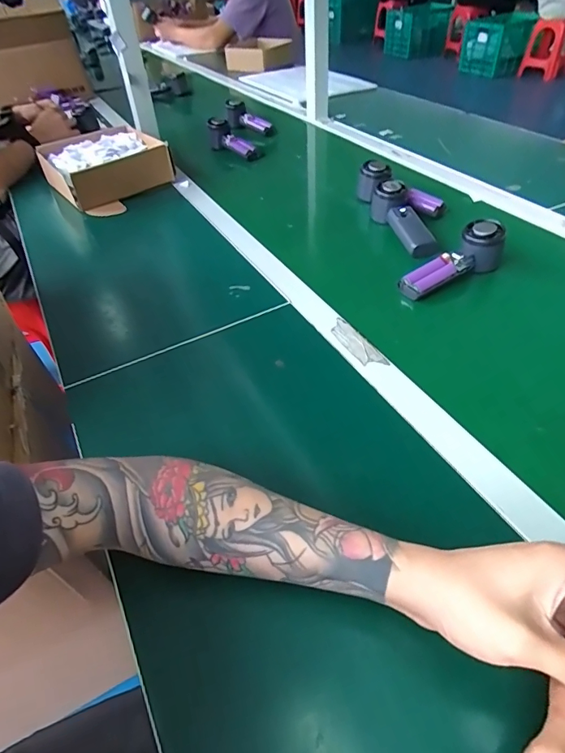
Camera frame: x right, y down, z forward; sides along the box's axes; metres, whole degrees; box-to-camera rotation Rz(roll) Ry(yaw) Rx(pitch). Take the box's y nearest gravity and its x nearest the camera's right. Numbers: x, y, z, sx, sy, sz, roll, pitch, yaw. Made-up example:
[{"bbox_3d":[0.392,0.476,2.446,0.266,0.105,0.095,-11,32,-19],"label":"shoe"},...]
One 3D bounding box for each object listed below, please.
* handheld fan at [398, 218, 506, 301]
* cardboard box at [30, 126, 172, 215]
[{"bbox_3d":[0.237,-0.152,0.631,0.162,0.059,0.046,-32,49,-7],"label":"handheld fan"},{"bbox_3d":[-0.377,-0.443,0.954,0.227,0.084,0.266,-35,52,-27],"label":"cardboard box"}]

